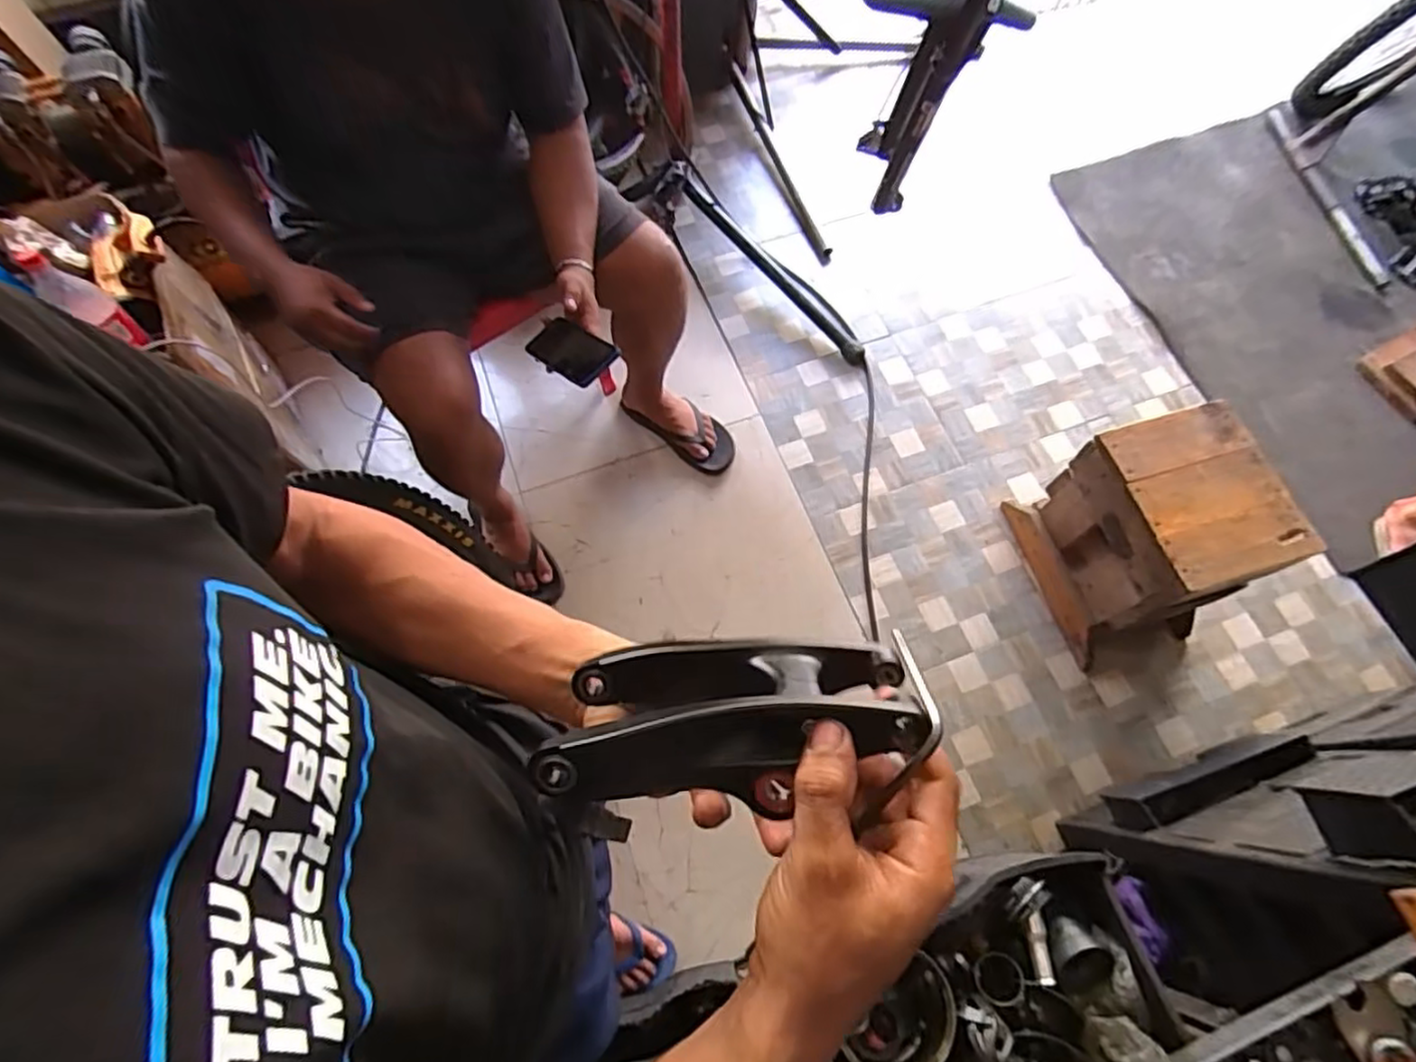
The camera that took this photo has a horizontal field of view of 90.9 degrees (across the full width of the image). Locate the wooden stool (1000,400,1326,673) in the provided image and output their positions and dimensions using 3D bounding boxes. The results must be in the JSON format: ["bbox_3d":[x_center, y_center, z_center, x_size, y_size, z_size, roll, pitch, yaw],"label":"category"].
[{"bbox_3d":[0.854,0.017,1.369,0.259,0.422,0.344,-14,69,-6],"label":"wooden stool"}]

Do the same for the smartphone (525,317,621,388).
[{"bbox_3d":[-0.205,-0.270,1.046,0.153,0.016,0.080,34,80,29],"label":"smartphone"}]

